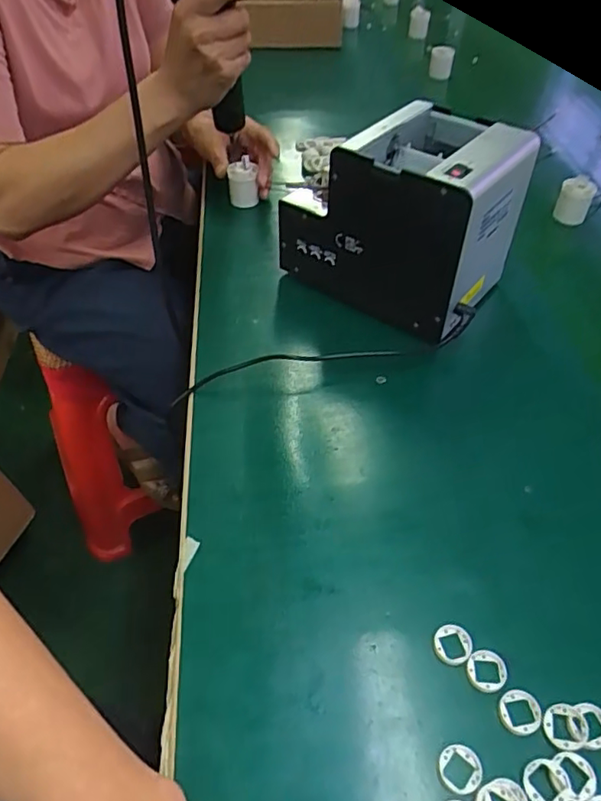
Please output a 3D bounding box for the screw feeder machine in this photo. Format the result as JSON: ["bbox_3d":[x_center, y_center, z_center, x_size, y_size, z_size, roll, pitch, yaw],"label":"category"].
[{"bbox_3d":[0.097,-0.176,0.544,0.185,0.145,0.143,30,55,25],"label":"screw feeder machine"}]

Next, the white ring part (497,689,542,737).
[{"bbox_3d":[0.119,0.168,0.317,0.022,0.004,0.022,0,48,0],"label":"white ring part"}]

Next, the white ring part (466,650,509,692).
[{"bbox_3d":[0.106,0.153,0.333,0.021,0.004,0.022,0,48,0],"label":"white ring part"}]

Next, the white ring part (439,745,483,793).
[{"bbox_3d":[0.082,0.188,0.300,0.021,0.004,0.022,0,48,0],"label":"white ring part"}]

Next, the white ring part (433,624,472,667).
[{"bbox_3d":[0.089,0.143,0.343,0.022,0.004,0.023,0,48,0],"label":"white ring part"}]

